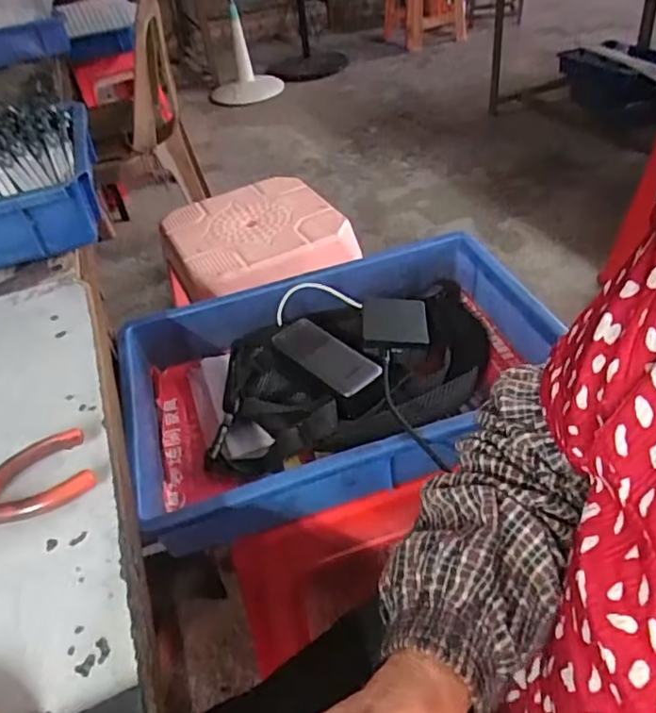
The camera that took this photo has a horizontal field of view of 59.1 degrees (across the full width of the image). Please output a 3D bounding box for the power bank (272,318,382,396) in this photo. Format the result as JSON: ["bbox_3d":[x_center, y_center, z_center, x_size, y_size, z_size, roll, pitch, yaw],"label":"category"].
[{"bbox_3d":[-0.003,0.000,0.624,0.129,0.018,0.059,30,54,35],"label":"power bank"}]

